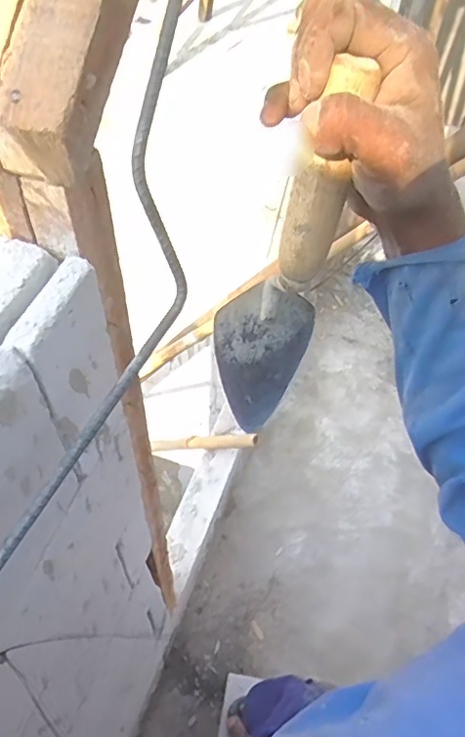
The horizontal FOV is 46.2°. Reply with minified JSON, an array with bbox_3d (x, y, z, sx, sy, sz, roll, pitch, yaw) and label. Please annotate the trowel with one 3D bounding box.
[{"bbox_3d":[0.035,-0.047,0.344,0.071,0.244,0.043,2,53,-11],"label":"trowel"}]

